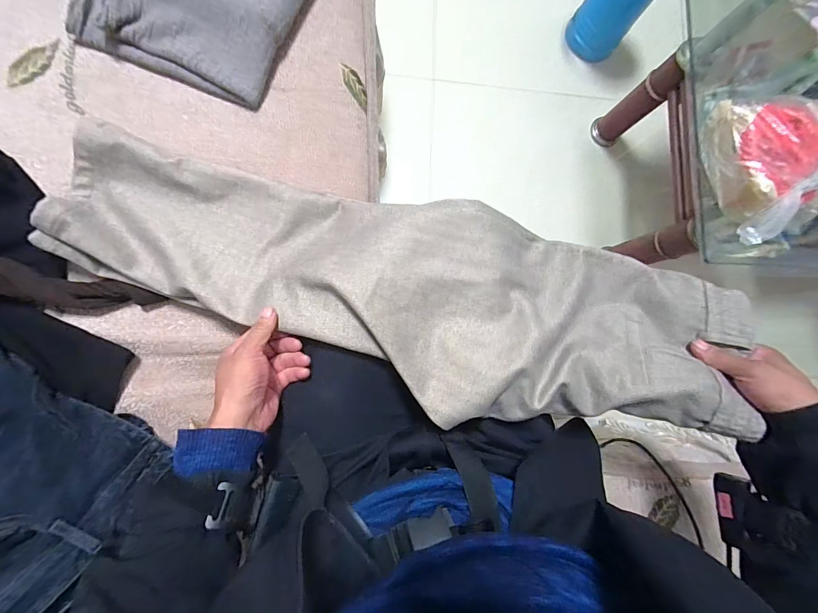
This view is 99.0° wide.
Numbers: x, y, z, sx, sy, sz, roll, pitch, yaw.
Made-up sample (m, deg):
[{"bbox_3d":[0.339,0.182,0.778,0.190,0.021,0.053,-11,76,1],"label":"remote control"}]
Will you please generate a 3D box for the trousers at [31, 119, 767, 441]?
[{"bbox_3d":[-0.008,-0.021,0.428,0.797,0.081,0.236,14,83,2],"label":"trousers"}]

